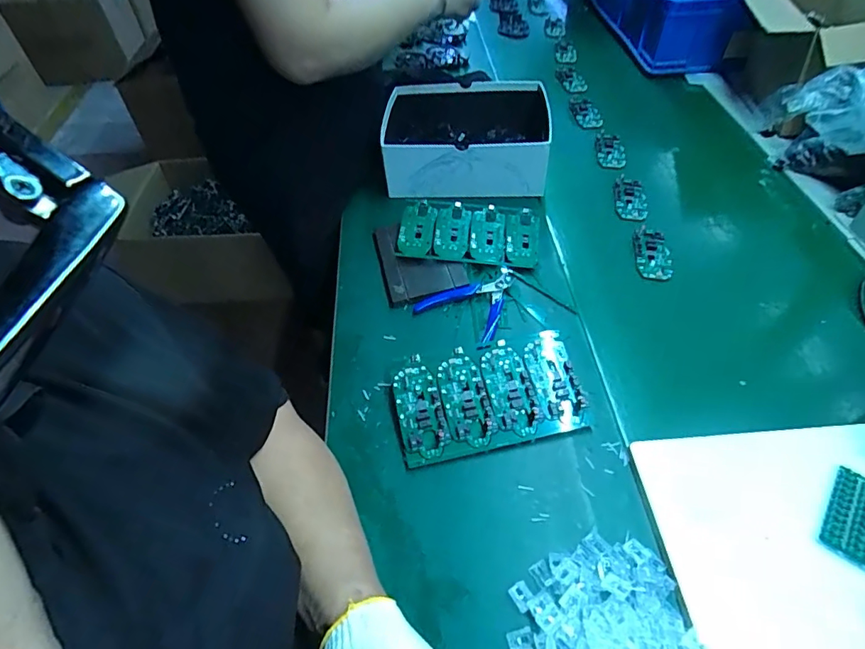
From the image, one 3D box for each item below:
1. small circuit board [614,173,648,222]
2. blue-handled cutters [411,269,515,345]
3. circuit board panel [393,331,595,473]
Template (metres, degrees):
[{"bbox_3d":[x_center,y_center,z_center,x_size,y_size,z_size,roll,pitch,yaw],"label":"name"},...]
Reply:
[{"bbox_3d":[0.296,-0.185,0.743,0.049,0.020,0.091,8,52,9],"label":"small circuit board"},{"bbox_3d":[0.056,-0.034,0.590,0.101,0.017,0.117,30,58,24],"label":"blue-handled cutters"},{"bbox_3d":[0.056,0.071,0.507,0.184,0.022,0.107,-10,51,-6],"label":"circuit board panel"}]

